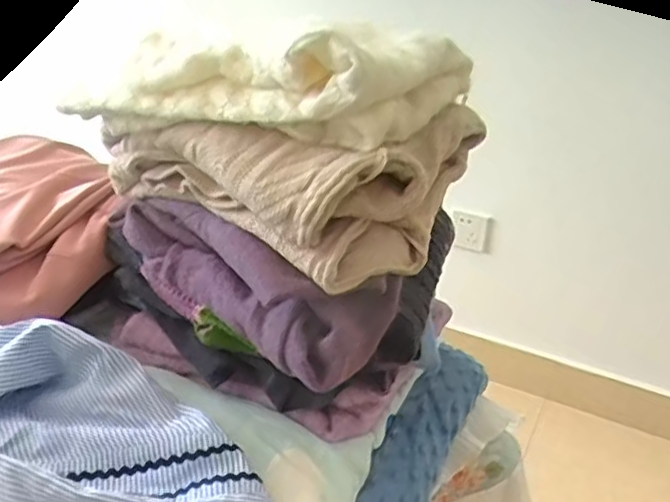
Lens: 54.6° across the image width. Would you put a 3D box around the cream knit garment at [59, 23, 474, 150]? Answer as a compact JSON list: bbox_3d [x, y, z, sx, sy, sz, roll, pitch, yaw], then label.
[{"bbox_3d":[-0.043,-0.156,0.557,0.276,0.073,0.196,13,26,18],"label":"cream knit garment"}]

